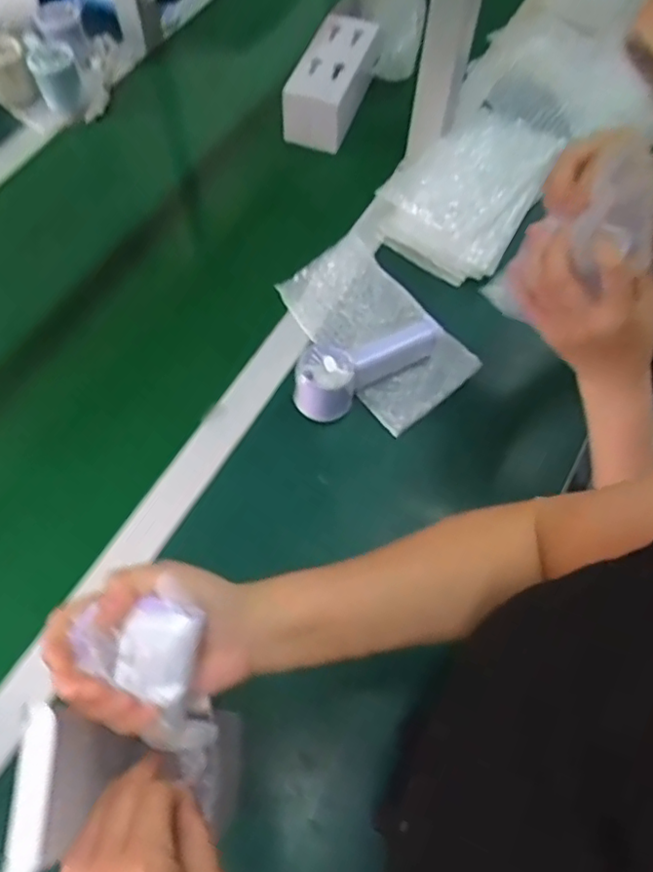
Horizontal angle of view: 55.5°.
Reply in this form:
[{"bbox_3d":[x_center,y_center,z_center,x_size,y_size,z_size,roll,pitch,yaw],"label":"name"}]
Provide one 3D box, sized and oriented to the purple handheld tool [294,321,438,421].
[{"bbox_3d":[0.040,-0.073,0.625,0.155,0.058,0.052,-28,65,-29],"label":"purple handheld tool"}]

